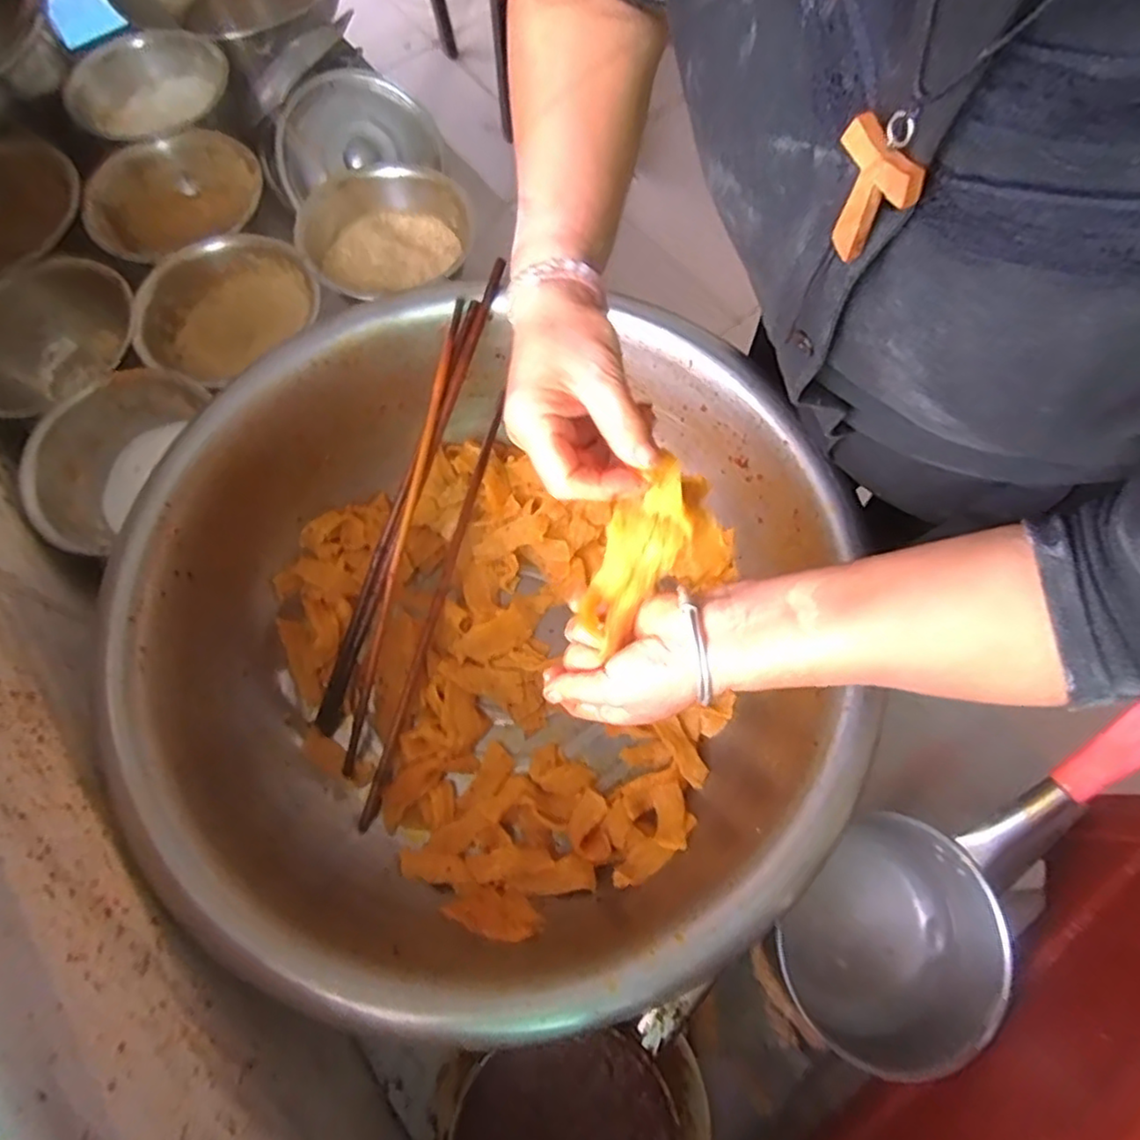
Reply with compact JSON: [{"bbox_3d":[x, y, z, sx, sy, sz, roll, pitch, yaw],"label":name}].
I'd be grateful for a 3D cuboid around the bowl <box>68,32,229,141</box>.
[{"bbox_3d":[-0.490,-0.582,0.807,0.168,0.052,0.158,25,73,11],"label":"bowl"}]

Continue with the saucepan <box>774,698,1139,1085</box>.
[{"bbox_3d":[0.303,0.220,0.504,0.119,0.137,0.345,42,103,16],"label":"saucepan"}]

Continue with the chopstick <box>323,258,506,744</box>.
[{"bbox_3d":[-0.140,-0.055,0.583,0.015,0.016,0.436,23,96,11],"label":"chopstick"}]

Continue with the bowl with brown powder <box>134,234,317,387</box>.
[{"bbox_3d":[-0.352,-0.259,0.711,0.165,0.073,0.183,40,76,15],"label":"bowl with brown powder"}]

